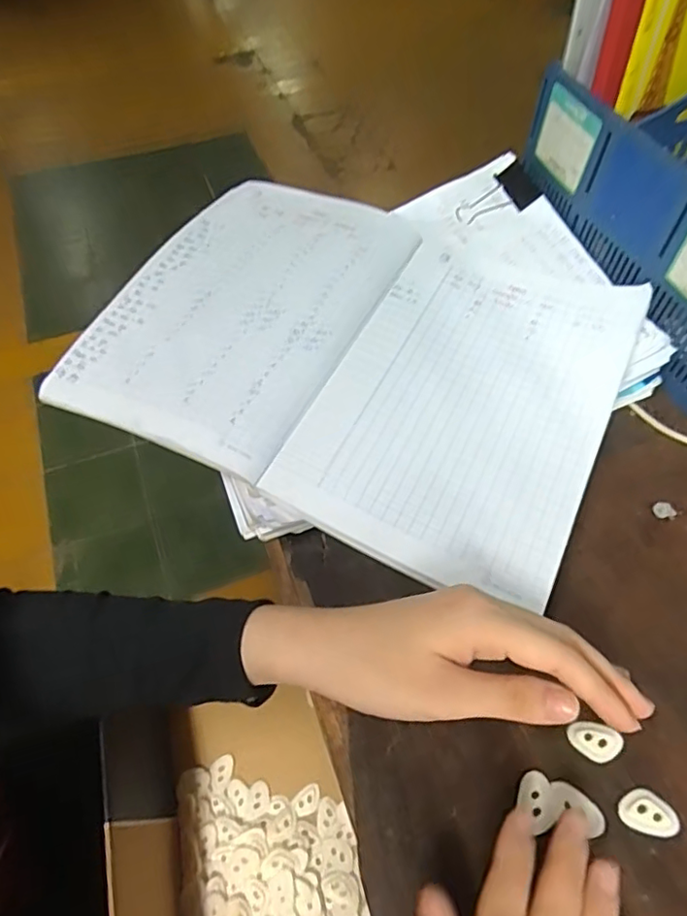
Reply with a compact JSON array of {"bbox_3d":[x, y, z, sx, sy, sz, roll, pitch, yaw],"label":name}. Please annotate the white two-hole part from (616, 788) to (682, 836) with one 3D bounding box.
[{"bbox_3d":[0.144,0.166,0.272,0.027,0.004,0.017,12,59,6],"label":"white two-hole part"}]

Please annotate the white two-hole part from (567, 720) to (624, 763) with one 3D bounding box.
[{"bbox_3d":[0.126,0.141,0.288,0.026,0.004,0.016,25,63,11],"label":"white two-hole part"}]

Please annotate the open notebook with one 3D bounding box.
[{"bbox_3d":[0.004,-0.070,0.389,0.334,0.034,0.239,23,61,13],"label":"open notebook"}]

